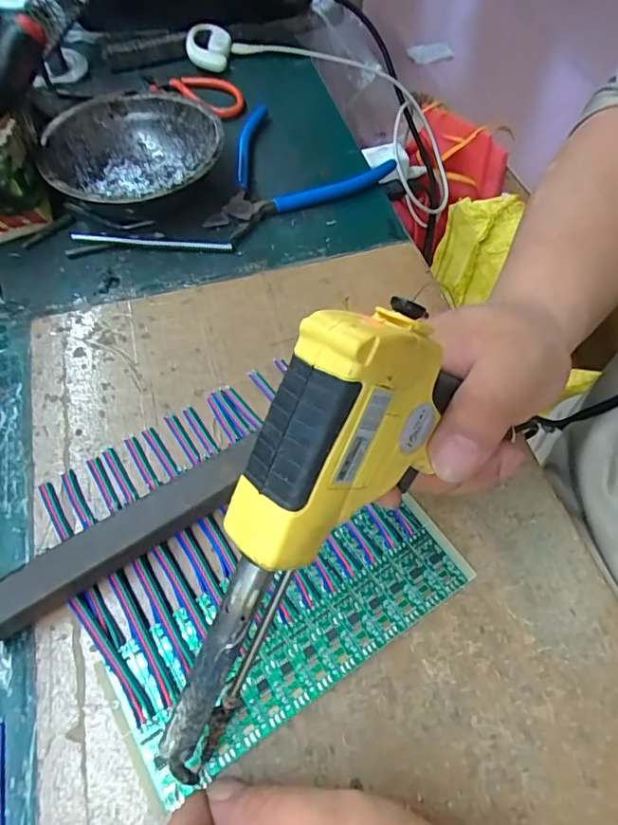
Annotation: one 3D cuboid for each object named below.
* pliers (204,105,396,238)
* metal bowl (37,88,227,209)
[{"bbox_3d":[-0.023,-0.200,0.414,0.150,0.019,0.118,-24,61,-13],"label":"pliers"},{"bbox_3d":[-0.127,-0.185,0.389,0.123,0.040,0.119,0,58,1],"label":"metal bowl"}]

